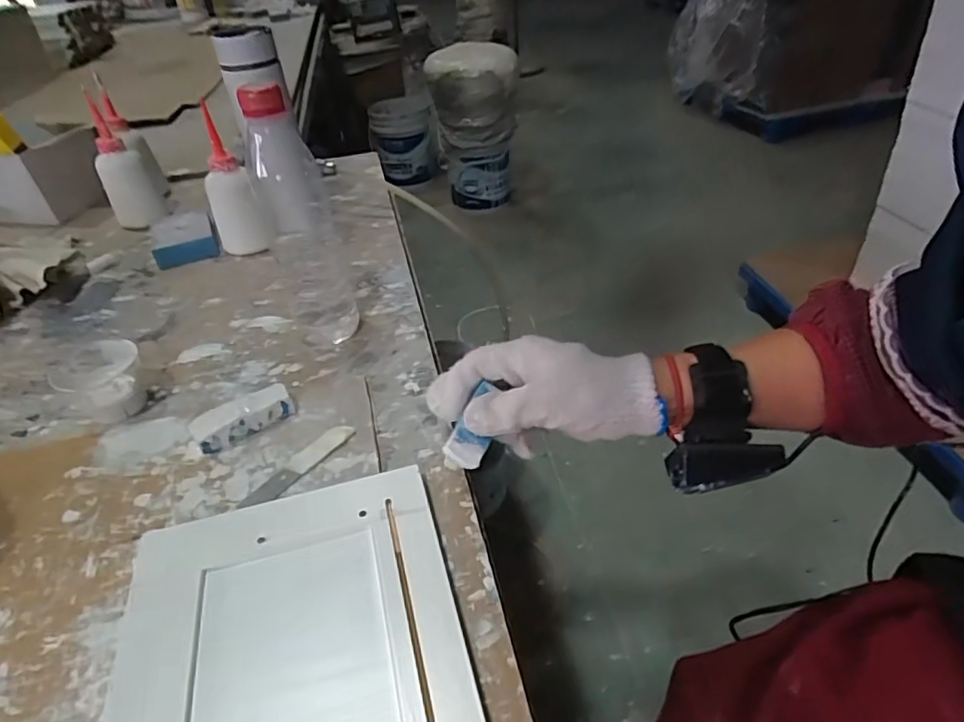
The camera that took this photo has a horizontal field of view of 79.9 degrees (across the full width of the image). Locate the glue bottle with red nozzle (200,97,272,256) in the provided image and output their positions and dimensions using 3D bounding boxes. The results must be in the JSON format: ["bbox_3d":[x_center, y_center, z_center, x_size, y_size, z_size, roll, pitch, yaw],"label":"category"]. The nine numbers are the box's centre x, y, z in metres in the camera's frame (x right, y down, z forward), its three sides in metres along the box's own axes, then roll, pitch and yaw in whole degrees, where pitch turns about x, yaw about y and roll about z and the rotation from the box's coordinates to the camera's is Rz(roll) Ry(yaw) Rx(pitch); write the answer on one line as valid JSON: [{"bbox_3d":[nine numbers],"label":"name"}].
[{"bbox_3d":[-0.281,-0.191,0.642,0.046,0.164,0.037,27,47,32],"label":"glue bottle with red nozzle"}]

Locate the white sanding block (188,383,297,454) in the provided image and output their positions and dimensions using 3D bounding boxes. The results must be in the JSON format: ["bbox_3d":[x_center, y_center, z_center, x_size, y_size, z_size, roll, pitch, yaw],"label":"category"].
[{"bbox_3d":[-0.182,0.044,0.442,0.072,0.024,0.025,-24,43,-24],"label":"white sanding block"}]

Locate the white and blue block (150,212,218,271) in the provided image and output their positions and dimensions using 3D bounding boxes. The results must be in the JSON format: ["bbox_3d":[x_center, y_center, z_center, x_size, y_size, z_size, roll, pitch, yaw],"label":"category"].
[{"bbox_3d":[-0.364,-0.149,0.700,0.070,0.034,0.097,-19,41,-19],"label":"white and blue block"}]

